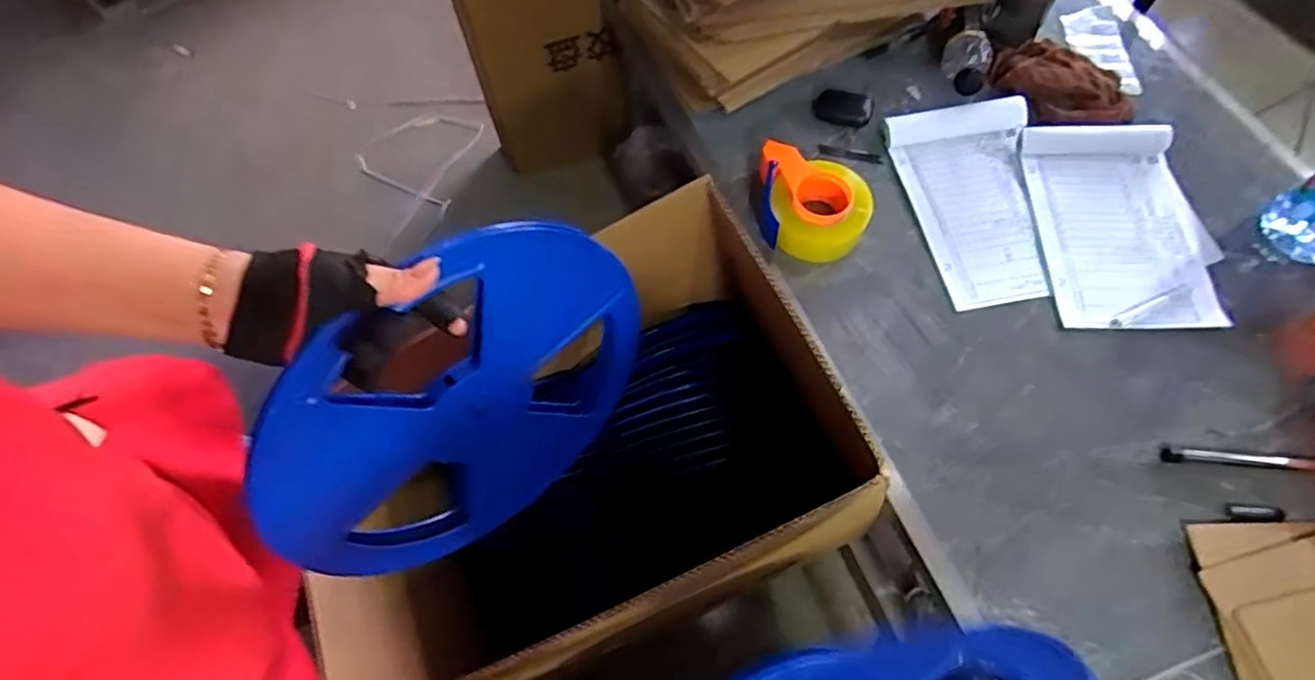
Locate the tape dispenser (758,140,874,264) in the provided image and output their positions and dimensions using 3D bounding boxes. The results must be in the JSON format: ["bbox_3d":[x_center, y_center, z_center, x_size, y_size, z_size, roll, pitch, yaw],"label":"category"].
[{"bbox_3d":[0.209,-0.186,0.915,0.162,0.056,0.143,14,65,10],"label":"tape dispenser"}]

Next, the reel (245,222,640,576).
[{"bbox_3d":[-0.146,0.052,0.532,0.305,0.311,0.031,-8,42,-48],"label":"reel"}]

